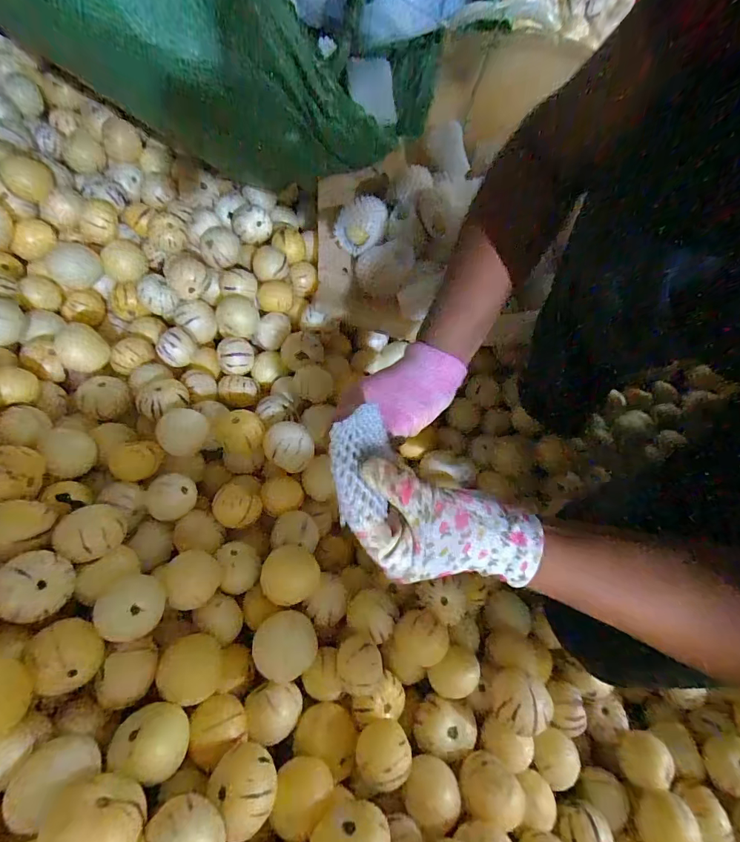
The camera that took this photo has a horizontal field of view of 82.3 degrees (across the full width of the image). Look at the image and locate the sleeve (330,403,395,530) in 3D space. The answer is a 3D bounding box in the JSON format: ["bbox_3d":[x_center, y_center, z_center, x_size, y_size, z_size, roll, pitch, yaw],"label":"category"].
[{"bbox_3d":[-0.007,0.027,0.294,0.041,0.023,0.083,3,68,0],"label":"sleeve"}]

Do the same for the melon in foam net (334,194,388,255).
[{"bbox_3d":[-0.010,-0.255,0.556,0.065,0.050,0.065,7,68,1],"label":"melon in foam net"}]

